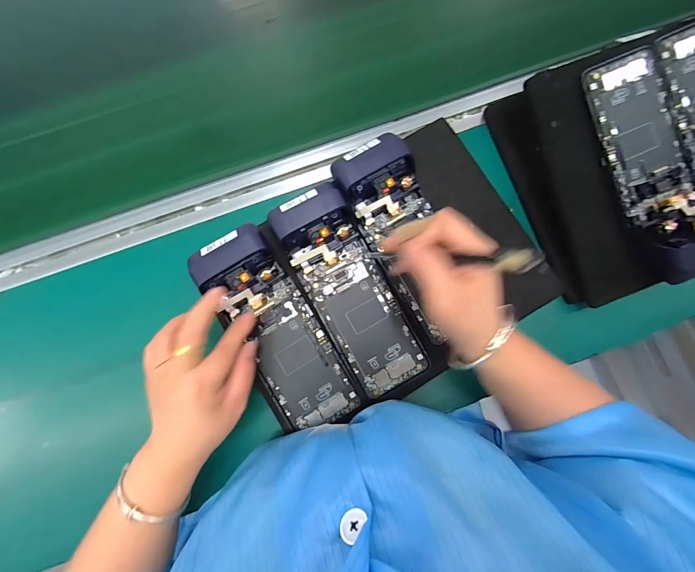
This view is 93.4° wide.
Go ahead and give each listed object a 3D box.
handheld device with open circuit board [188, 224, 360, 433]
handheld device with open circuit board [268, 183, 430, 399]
[{"bbox_3d":[-0.075,0.047,0.342,0.084,0.033,0.214,-29,95,-3],"label":"handheld device with open circuit board"},{"bbox_3d":[0.004,0.007,0.338,0.079,0.037,0.217,-28,84,-3],"label":"handheld device with open circuit board"}]

